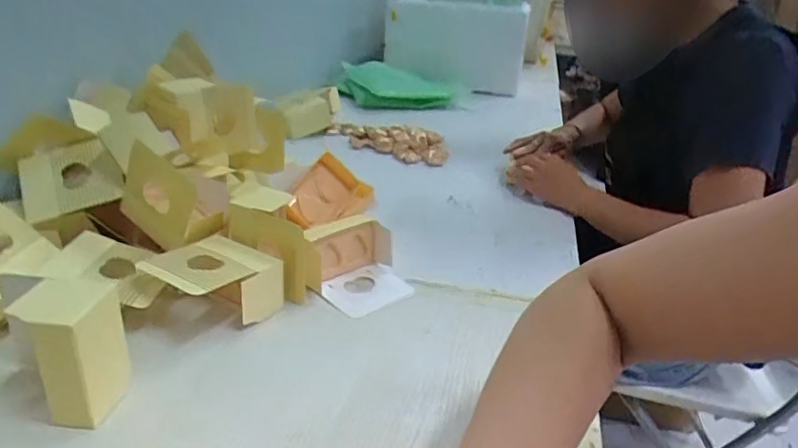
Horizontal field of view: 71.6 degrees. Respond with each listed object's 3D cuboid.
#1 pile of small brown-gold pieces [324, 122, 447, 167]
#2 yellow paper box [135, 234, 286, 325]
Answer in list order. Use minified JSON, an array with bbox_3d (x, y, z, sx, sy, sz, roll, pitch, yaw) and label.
[{"bbox_3d":[-0.036,-0.186,1.169,0.332,0.038,0.132,20,28,33],"label":"pile of small brown-gold pieces"},{"bbox_3d":[-0.184,0.064,0.563,0.105,0.064,0.106,19,29,30],"label":"yellow paper box"}]

